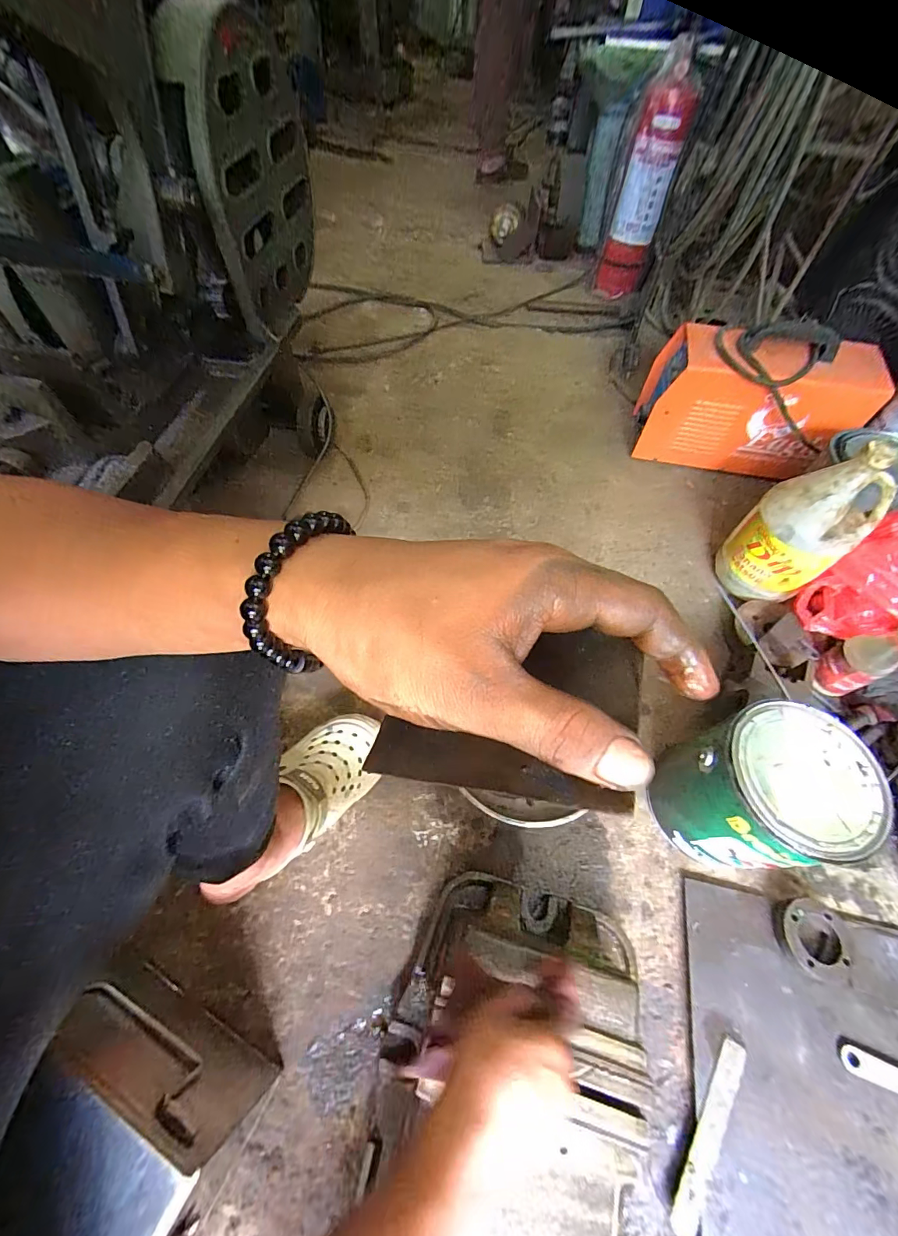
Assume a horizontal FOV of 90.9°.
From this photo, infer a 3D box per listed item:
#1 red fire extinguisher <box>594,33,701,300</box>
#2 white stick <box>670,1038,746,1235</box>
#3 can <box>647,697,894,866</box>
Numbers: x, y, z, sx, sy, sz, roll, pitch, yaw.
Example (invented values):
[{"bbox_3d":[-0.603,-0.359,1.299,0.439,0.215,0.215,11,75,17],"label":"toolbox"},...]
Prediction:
[{"bbox_3d":[0.497,-1.085,1.136,0.120,0.428,0.105,15,81,7],"label":"red fire extinguisher"},{"bbox_3d":[0.272,0.539,0.462,0.024,0.005,0.170,29,66,20],"label":"white stick"},{"bbox_3d":[0.369,0.222,0.551,0.150,0.216,0.155,1,57,-2],"label":"can"}]

